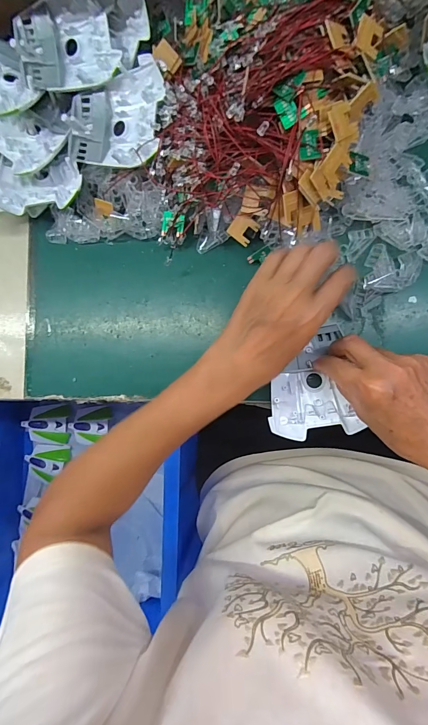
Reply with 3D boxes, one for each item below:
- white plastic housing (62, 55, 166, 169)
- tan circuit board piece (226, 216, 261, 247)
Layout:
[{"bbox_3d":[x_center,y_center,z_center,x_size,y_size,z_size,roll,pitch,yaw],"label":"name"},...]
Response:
[{"bbox_3d":[-0.103,-0.254,0.357,0.104,0.023,0.099,0,90,9],"label":"white plastic housing"},{"bbox_3d":[0.030,-0.134,0.346,0.025,0.004,0.025,34,102,-9],"label":"tan circuit board piece"}]

